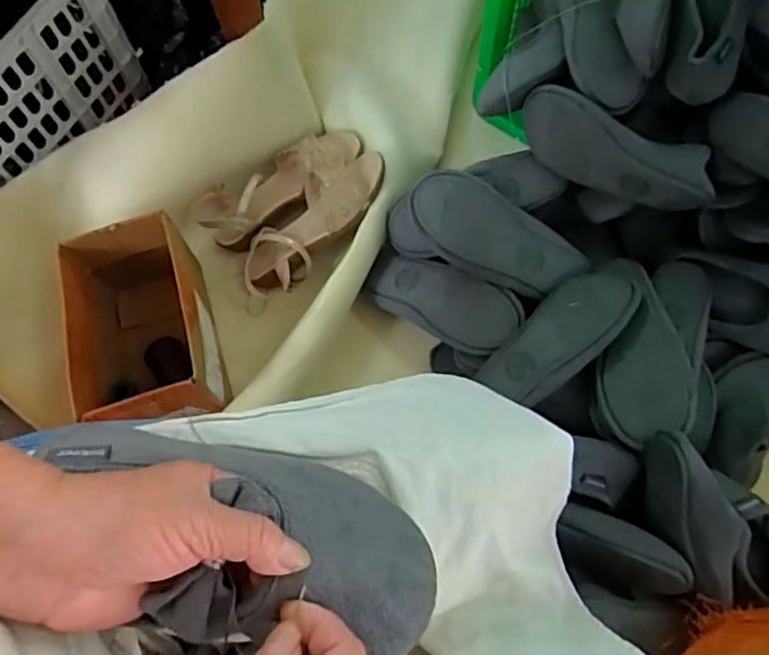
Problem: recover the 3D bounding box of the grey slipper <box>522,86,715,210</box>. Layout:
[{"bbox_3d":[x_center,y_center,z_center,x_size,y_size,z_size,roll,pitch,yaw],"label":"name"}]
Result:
[{"bbox_3d":[0.267,-0.201,0.739,0.229,0.095,0.063,26,73,11],"label":"grey slipper"}]

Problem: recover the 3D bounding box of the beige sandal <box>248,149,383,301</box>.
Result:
[{"bbox_3d":[-0.095,-0.136,0.851,0.241,0.051,0.077,-43,73,11],"label":"beige sandal"}]

